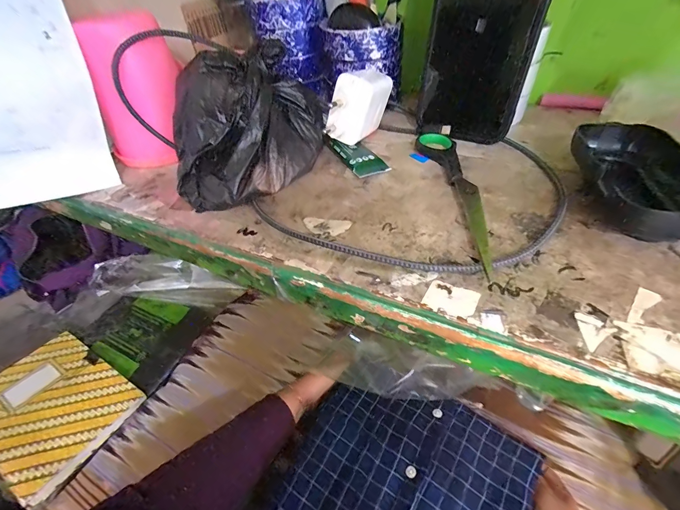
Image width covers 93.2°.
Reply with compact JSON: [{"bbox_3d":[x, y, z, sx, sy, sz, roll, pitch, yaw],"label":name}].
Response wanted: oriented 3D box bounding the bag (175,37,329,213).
[{"bbox_3d":[-0.068,-0.098,0.235,0.090,0.078,0.115,6,45,12],"label":"bag"}]

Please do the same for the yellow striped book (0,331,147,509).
[{"bbox_3d":[-0.573,0.280,0.628,0.334,0.021,0.204,20,49,25],"label":"yellow striped book"}]

